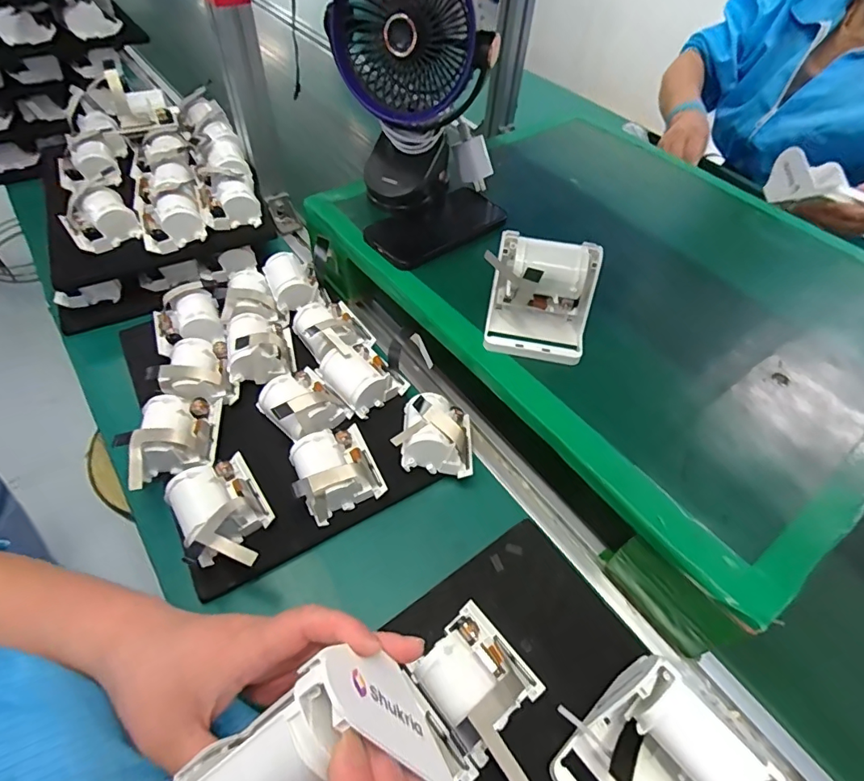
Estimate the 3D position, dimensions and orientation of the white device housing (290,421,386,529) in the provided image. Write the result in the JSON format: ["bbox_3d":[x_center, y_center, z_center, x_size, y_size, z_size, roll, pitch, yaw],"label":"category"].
[{"bbox_3d":[-0.090,0.071,0.447,0.075,0.049,0.077,-21,56,-17],"label":"white device housing"}]

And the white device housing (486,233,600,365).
[{"bbox_3d":[0.097,-0.082,0.444,0.099,0.086,0.084,10,53,5],"label":"white device housing"}]

